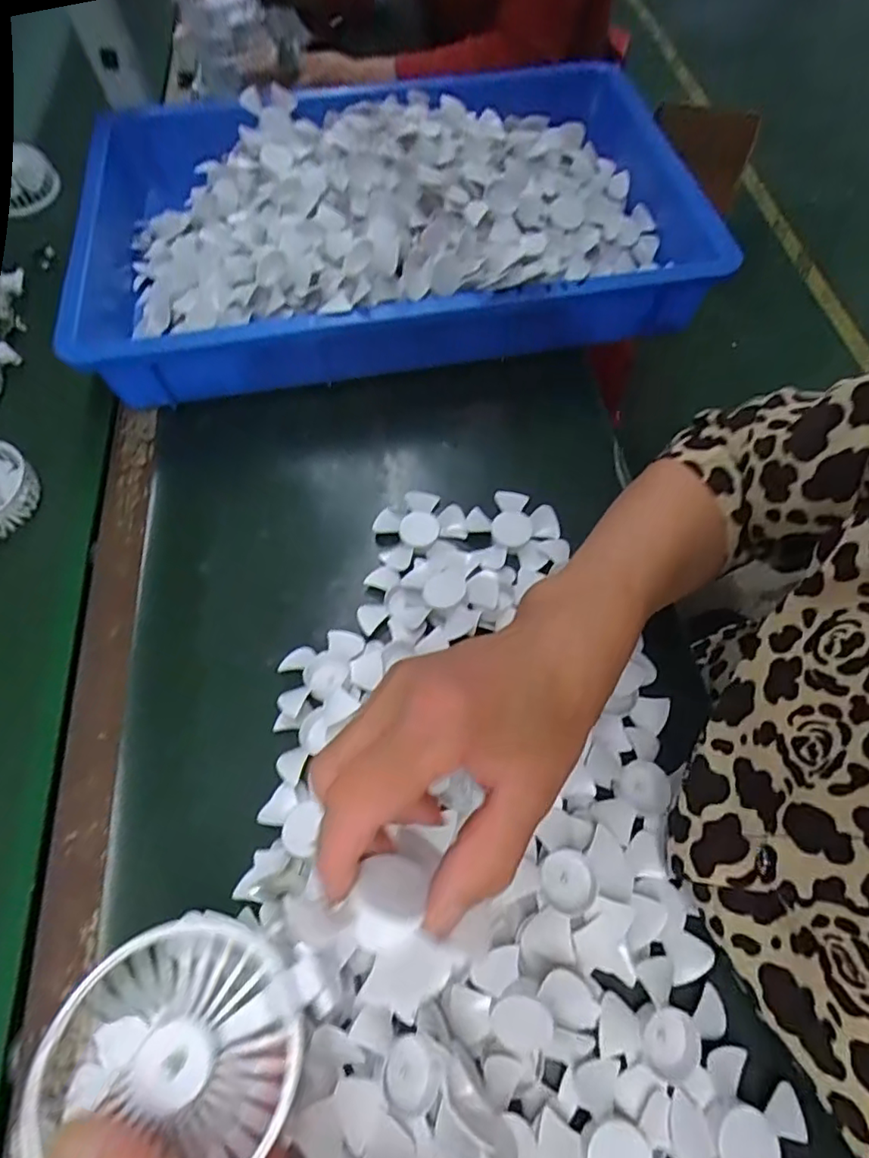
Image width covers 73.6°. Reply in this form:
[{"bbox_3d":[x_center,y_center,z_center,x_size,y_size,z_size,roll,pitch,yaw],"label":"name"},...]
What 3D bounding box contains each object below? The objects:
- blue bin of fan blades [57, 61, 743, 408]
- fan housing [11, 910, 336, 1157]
[{"bbox_3d":[-0.039,-0.361,0.578,0.578,0.113,0.381,-9,57,-1],"label":"blue bin of fan blades"},{"bbox_3d":[-0.098,0.186,0.225,0.090,0.042,0.094,23,50,3],"label":"fan housing"}]

